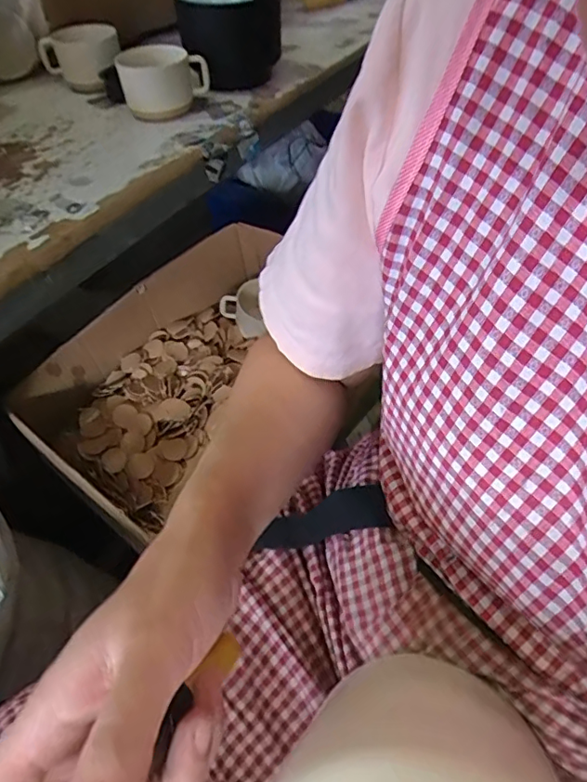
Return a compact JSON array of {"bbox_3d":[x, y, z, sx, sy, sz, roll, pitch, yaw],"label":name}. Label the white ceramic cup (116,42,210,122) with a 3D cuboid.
[{"bbox_3d":[-0.172,-0.413,0.719,0.112,0.069,0.089,-13,49,-10],"label":"white ceramic cup"}]

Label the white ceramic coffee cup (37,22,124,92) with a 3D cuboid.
[{"bbox_3d":[-0.310,-0.486,0.783,0.113,0.069,0.075,-11,49,-8],"label":"white ceramic coffee cup"}]

